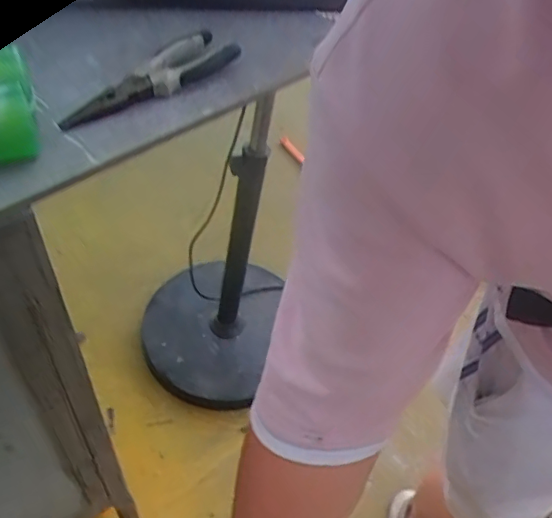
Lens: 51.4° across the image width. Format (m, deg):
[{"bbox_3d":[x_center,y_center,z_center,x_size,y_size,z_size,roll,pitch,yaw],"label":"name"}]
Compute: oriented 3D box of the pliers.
[{"bbox_3d":[-0.114,-0.174,0.543,0.041,0.025,0.203,32,53,21],"label":"pliers"}]

